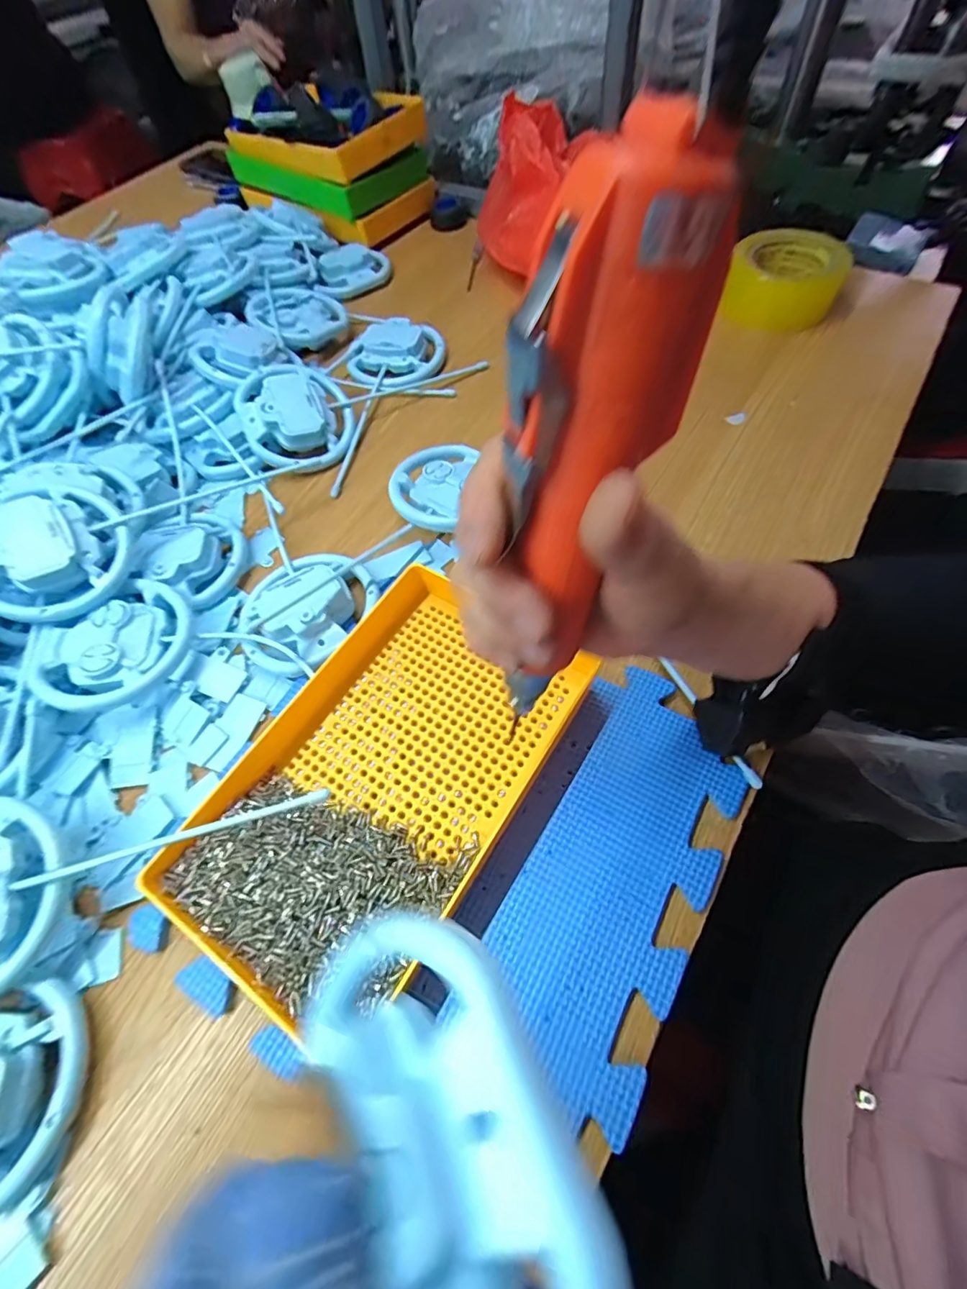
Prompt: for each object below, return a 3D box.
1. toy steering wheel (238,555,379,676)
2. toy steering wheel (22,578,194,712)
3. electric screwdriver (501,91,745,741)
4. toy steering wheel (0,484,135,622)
[{"bbox_3d":[-0.133,-0.029,0.375,0.084,0.033,0.098,24,64,16],"label":"toy steering wheel"},{"bbox_3d":[-0.255,0.001,0.358,0.085,0.026,0.101,24,64,16],"label":"toy steering wheel"},{"bbox_3d":[0.029,-0.041,0.160,0.035,0.174,0.039,26,50,17],"label":"electric screwdriver"},{"bbox_3d":[-0.310,-0.068,0.362,0.103,0.039,0.100,-15,66,-21],"label":"toy steering wheel"}]

